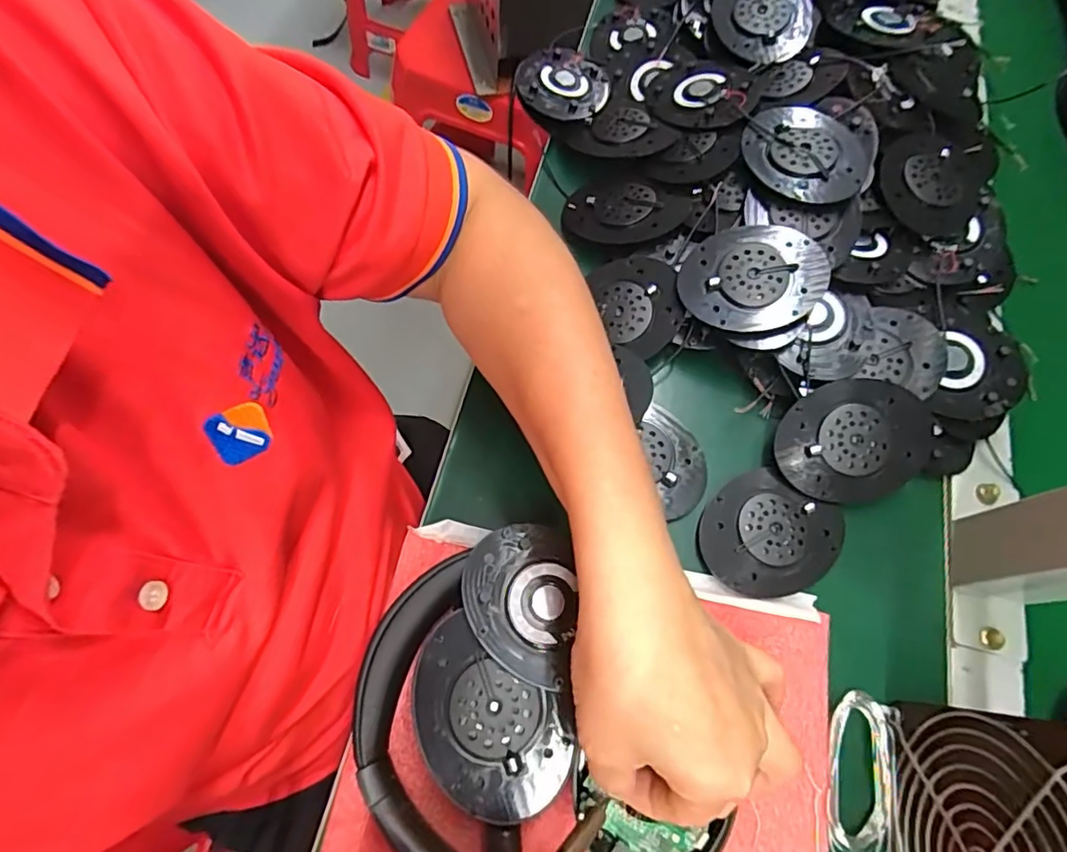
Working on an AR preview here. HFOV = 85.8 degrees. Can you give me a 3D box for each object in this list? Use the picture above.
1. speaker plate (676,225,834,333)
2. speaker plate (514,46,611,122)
[{"bbox_3d":[0.135,-0.090,0.350,0.085,0.011,0.069,12,77,11],"label":"speaker plate"},{"bbox_3d":[0.022,-0.259,0.434,0.068,0.008,0.071,17,62,-5],"label":"speaker plate"}]

